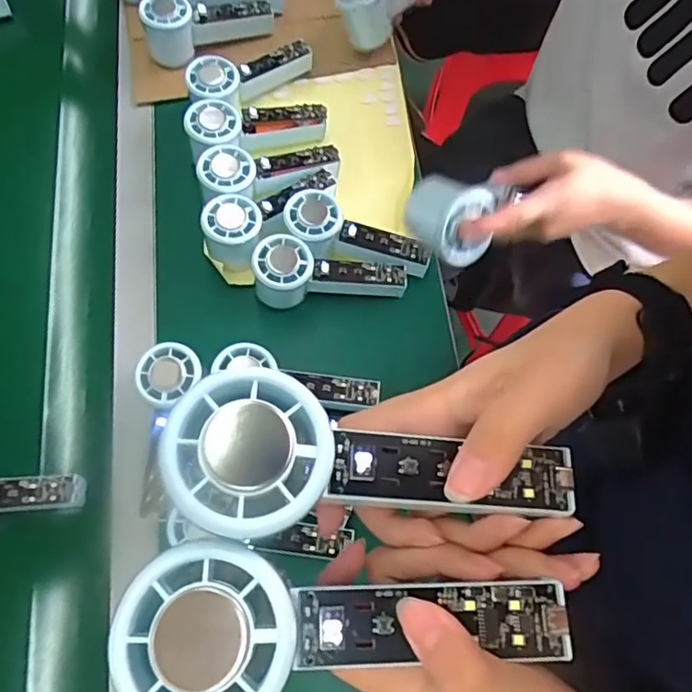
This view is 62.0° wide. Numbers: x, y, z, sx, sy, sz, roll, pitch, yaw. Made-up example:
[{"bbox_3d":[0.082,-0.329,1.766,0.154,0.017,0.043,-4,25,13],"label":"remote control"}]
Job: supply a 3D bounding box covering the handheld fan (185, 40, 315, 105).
[{"bbox_3d":[-0.107,-0.303,0.649,0.147,0.042,0.054,-26,72,-23],"label":"handheld fan"}]

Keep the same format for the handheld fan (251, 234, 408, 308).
[{"bbox_3d":[-0.016,-0.075,0.570,0.146,0.049,0.054,-4,69,-3],"label":"handheld fan"}]

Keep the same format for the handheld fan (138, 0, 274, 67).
[{"bbox_3d":[-0.163,-0.385,0.675,0.147,0.054,0.057,-23,71,-10],"label":"handheld fan"}]

